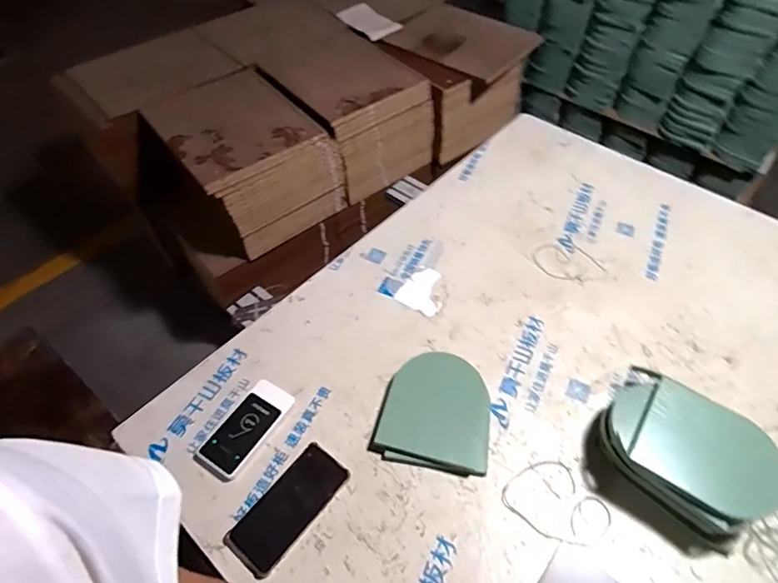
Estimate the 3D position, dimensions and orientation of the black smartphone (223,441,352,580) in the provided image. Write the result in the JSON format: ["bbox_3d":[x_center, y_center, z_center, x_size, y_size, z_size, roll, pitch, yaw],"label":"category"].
[{"bbox_3d":[-0.134,0.289,0.665,0.076,0.015,0.168,33,60,24],"label":"black smartphone"}]

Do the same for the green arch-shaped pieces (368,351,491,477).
[{"bbox_3d":[0.069,0.178,0.746,0.162,0.034,0.171,8,53,7],"label":"green arch-shaped pieces"}]

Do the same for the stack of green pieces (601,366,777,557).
[{"bbox_3d":[0.396,0.223,0.663,0.211,0.090,0.156,34,60,24],"label":"stack of green pieces"}]

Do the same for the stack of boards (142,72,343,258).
[{"bbox_3d":[-0.402,-0.370,1.424,0.381,0.315,0.380,-34,59,-23],"label":"stack of boards"}]

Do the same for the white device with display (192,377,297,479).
[{"bbox_3d":[-0.213,0.203,0.734,0.075,0.019,0.149,28,58,21],"label":"white device with display"}]

